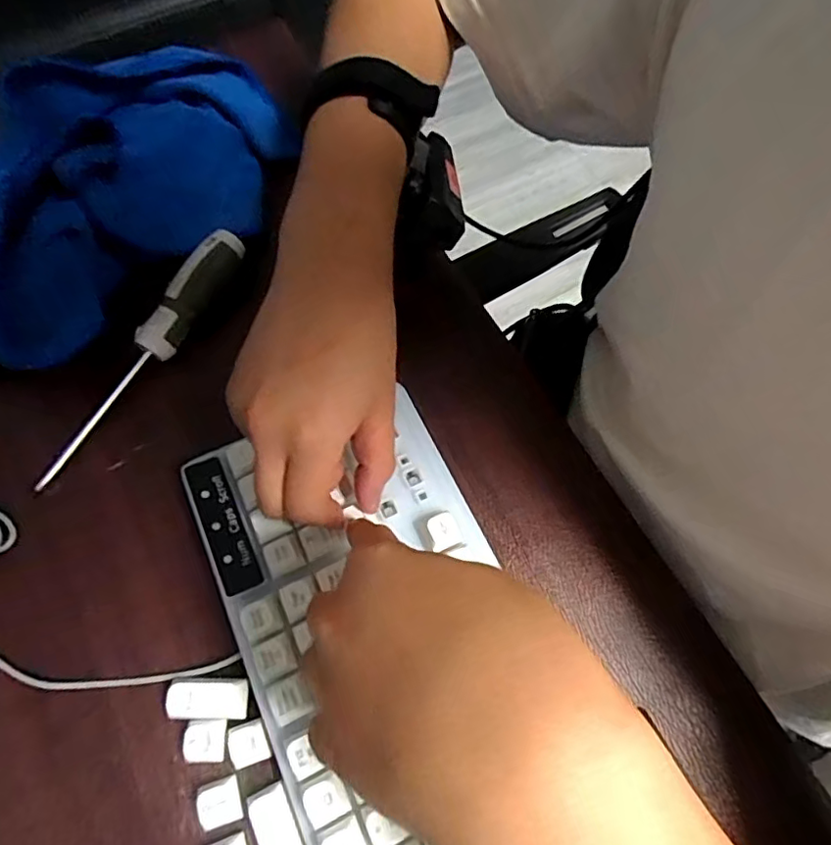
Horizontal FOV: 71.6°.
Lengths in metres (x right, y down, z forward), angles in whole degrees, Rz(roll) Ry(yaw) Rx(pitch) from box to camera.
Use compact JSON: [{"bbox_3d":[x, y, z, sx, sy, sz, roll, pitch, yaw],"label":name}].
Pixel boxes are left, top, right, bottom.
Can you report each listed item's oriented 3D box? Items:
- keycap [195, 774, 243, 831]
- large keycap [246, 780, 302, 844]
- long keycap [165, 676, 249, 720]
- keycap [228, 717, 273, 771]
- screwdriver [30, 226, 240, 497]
[{"bbox_3d":[-0.087,0.168,0.255,0.019,0.012,0.018,-17,69,-7],"label":"keycap"},{"bbox_3d":[-0.060,0.178,0.250,0.019,0.010,0.036,-23,69,-9],"label":"large keycap"},{"bbox_3d":[-0.096,0.129,0.270,0.036,0.012,0.017,2,68,1],"label":"long keycap"},{"bbox_3d":[-0.076,0.146,0.263,0.018,0.008,0.017,-18,69,-7],"label":"keycap"},{"bbox_3d":[-0.154,-0.039,0.332,0.023,0.028,0.171,28,70,11],"label":"screwdriver"}]

